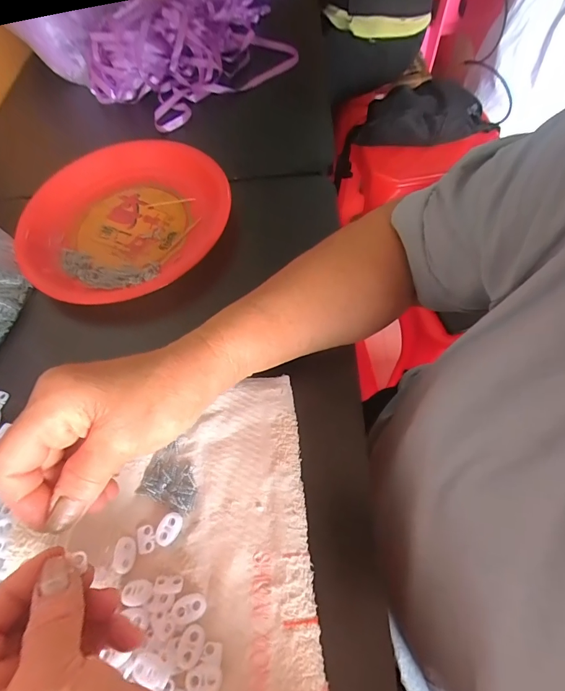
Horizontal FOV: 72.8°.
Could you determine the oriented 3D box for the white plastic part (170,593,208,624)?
[{"bbox_3d":[-0.061,0.170,0.249,0.022,0.005,0.015,-11,61,0],"label":"white plastic part"}]

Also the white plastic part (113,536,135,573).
[{"bbox_3d":[-0.110,0.145,0.265,0.012,0.004,0.022,-9,61,0],"label":"white plastic part"}]

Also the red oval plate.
[{"bbox_3d":[-0.169,-0.140,0.415,0.220,0.033,0.194,-29,63,-10],"label":"red oval plate"}]

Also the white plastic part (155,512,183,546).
[{"bbox_3d":[-0.081,0.131,0.273,0.015,0.005,0.022,26,67,18],"label":"white plastic part"}]

